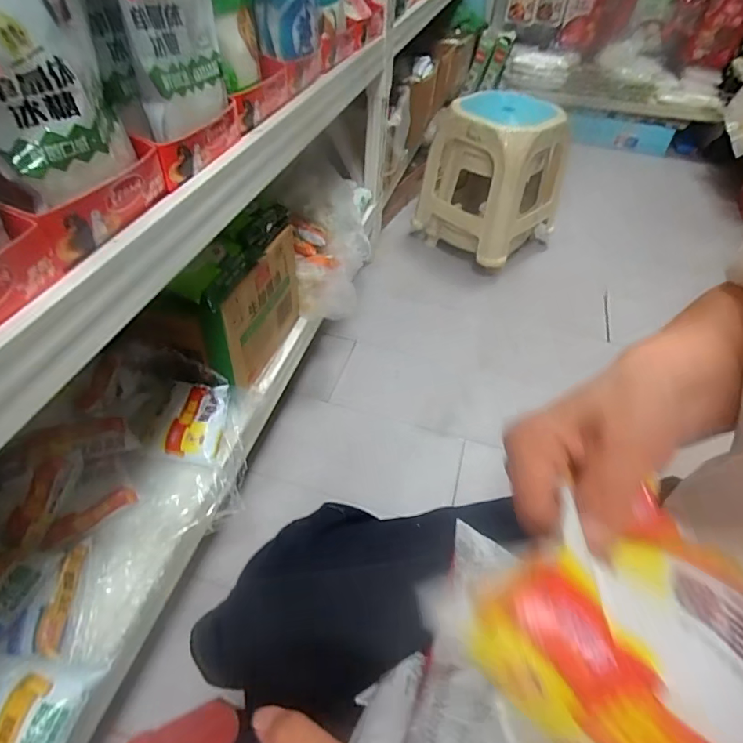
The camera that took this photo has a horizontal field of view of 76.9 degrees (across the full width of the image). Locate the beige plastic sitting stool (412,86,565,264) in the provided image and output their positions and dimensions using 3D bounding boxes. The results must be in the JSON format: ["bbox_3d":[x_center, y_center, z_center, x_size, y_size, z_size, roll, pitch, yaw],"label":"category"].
[{"bbox_3d":[0.353,-0.550,1.343,0.292,0.378,0.333,37,55,26],"label":"beige plastic sitting stool"}]

